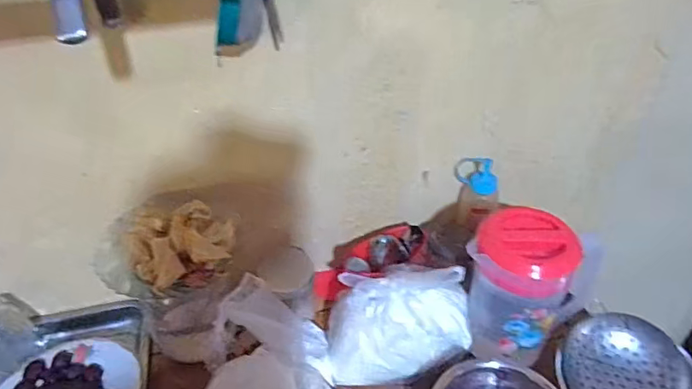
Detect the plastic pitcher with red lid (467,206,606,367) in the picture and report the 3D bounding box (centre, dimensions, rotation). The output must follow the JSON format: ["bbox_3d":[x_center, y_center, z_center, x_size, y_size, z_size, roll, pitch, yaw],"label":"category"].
[{"bbox_3d":[0.256,0.122,0.722,0.145,0.199,0.141,0,37,0],"label":"plastic pitcher with red lid"}]

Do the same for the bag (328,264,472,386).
[{"bbox_3d":[0.077,0.171,0.728,0.196,0.157,0.116,1,37,1],"label":"bag"}]

